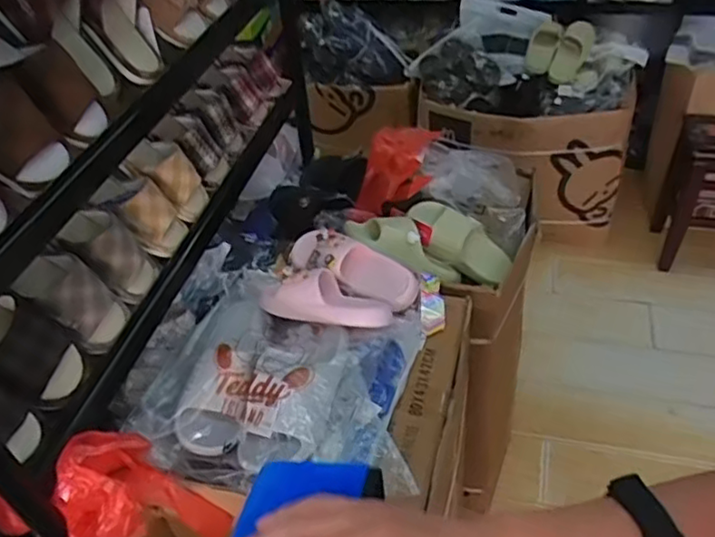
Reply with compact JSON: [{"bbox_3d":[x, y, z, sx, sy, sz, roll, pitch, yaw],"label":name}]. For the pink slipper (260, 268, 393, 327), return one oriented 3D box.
[{"bbox_3d":[-0.052,0.037,1.003,0.209,0.064,0.092,8,43,15],"label":"pink slipper"}]

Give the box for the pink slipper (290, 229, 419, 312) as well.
[{"bbox_3d":[-0.007,0.010,1.074,0.220,0.081,0.092,24,44,-4],"label":"pink slipper"}]

